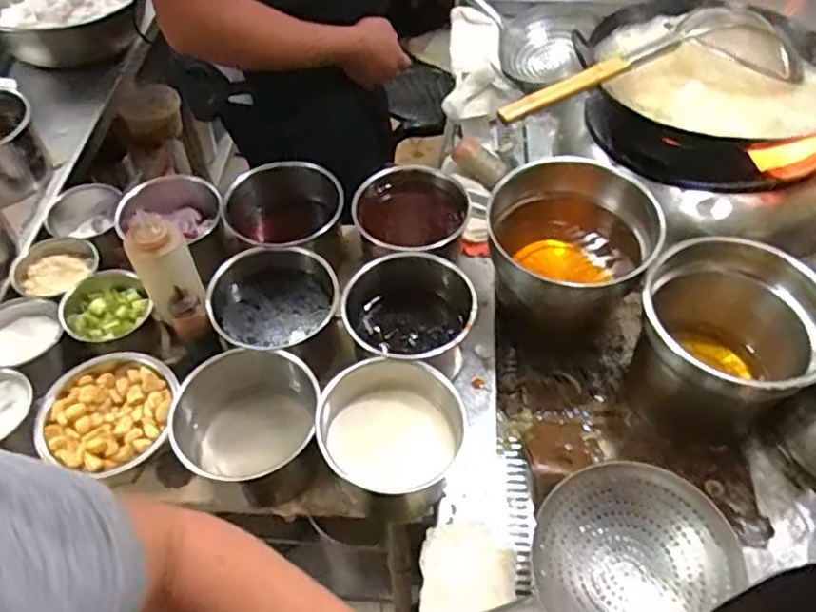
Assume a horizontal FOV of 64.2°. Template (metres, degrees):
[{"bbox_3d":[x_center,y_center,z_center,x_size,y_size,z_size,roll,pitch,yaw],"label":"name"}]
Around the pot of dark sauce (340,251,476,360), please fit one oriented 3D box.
[{"bbox_3d":[0.000,0.019,0.893,0.169,0.137,0.166,-9,53,-6],"label":"pot of dark sauce"}]

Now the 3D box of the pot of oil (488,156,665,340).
[{"bbox_3d":[0.221,-0.072,0.940,0.202,0.204,0.217,0,52,0],"label":"pot of oil"}]

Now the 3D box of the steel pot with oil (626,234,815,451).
[{"bbox_3d":[0.408,0.047,0.856,0.211,0.207,0.184,27,57,20],"label":"steel pot with oil"}]

